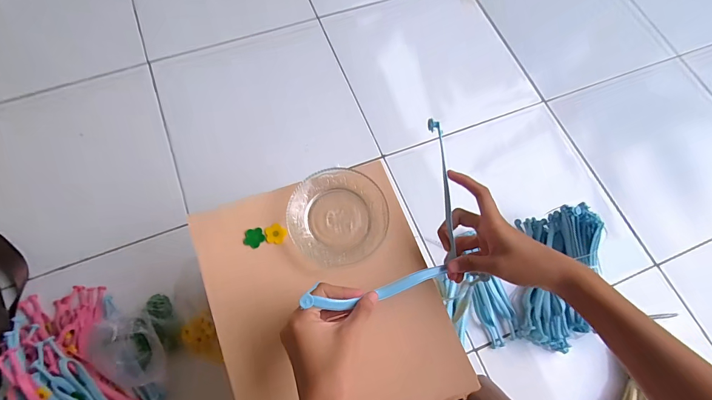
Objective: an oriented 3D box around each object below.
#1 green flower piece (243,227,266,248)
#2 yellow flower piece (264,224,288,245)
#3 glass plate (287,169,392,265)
[{"bbox_3d":[-0.118,0.043,0.405,0.023,0.004,0.023,1,70,-2],"label":"green flower piece"},{"bbox_3d":[-0.095,0.040,0.412,0.024,0.004,0.023,1,70,-2],"label":"yellow flower piece"},{"bbox_3d":[-0.020,0.019,0.414,0.113,0.018,0.110,1,70,-2],"label":"glass plate"}]

